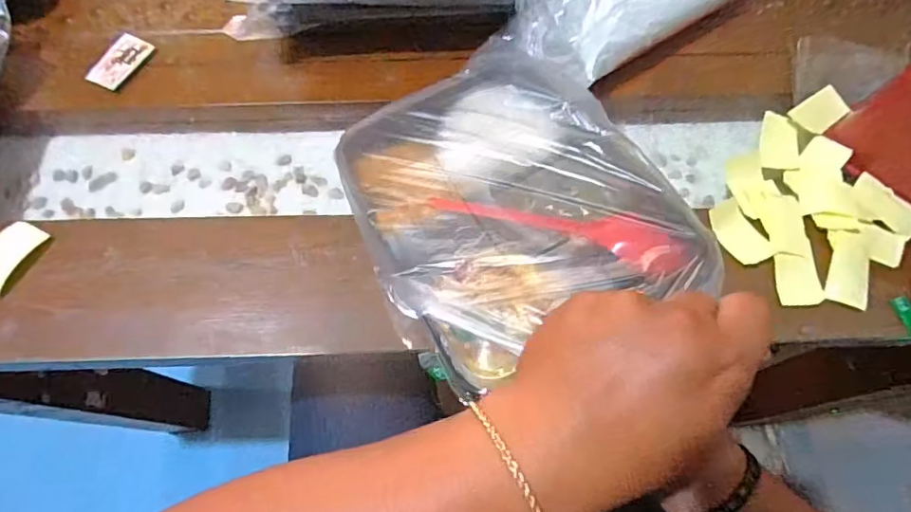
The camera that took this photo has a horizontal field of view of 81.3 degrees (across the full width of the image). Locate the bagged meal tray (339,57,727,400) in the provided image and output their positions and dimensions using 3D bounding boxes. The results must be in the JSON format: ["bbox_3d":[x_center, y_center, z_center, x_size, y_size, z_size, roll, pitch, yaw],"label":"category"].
[{"bbox_3d":[0.029,-0.035,0.349,0.175,0.045,0.217,-26,57,-6],"label":"bagged meal tray"}]

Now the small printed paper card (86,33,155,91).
[{"bbox_3d":[-0.288,-0.168,0.457,0.029,0.006,0.055,23,69,8],"label":"small printed paper card"}]

